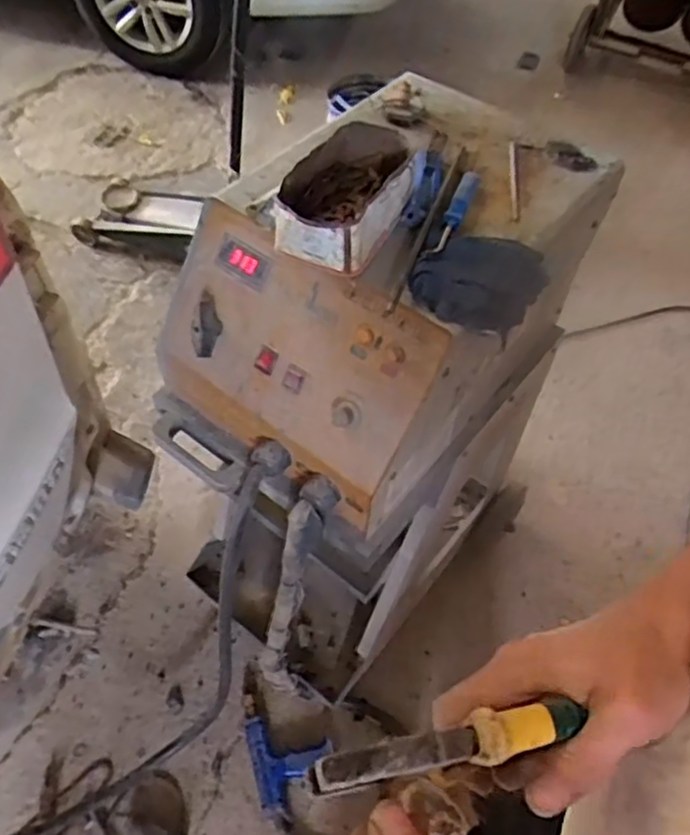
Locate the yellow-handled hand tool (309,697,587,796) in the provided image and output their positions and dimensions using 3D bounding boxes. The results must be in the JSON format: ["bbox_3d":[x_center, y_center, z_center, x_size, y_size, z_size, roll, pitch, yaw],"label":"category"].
[{"bbox_3d":[0.048,0.136,0.279,0.128,0.015,0.016,3,51,-28],"label":"yellow-handled hand tool"}]

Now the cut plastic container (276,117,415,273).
[{"bbox_3d":[-0.006,-0.243,0.732,0.128,0.060,0.179,27,58,14],"label":"cut plastic container"}]

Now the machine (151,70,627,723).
[{"bbox_3d":[0.022,0.014,1.064,0.368,0.892,0.593,37,61,20],"label":"machine"}]

